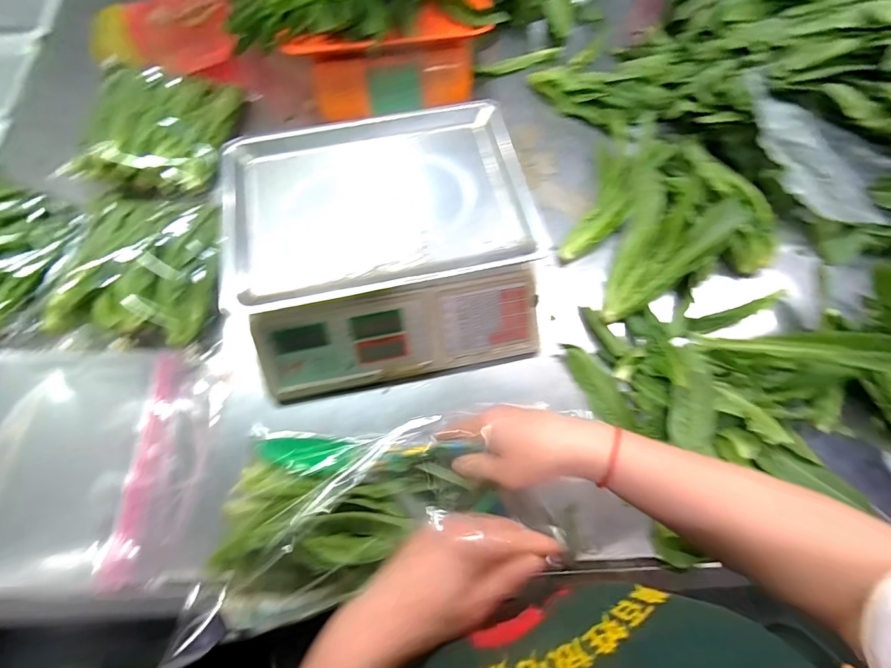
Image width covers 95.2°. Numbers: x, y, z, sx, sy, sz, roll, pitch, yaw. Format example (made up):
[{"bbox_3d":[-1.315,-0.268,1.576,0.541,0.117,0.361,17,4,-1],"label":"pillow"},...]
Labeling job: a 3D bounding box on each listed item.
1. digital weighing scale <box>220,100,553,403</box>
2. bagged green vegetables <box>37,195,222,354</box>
[{"bbox_3d":[-0.071,-0.110,0.503,0.341,0.108,0.311,-12,67,-5],"label":"digital weighing scale"},{"bbox_3d":[-0.377,-0.088,0.505,0.182,0.066,0.192,5,67,2],"label":"bagged green vegetables"}]

